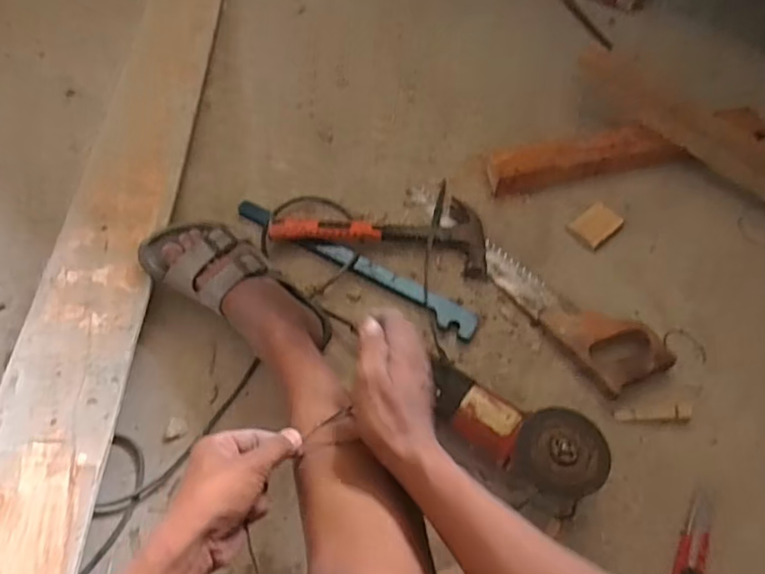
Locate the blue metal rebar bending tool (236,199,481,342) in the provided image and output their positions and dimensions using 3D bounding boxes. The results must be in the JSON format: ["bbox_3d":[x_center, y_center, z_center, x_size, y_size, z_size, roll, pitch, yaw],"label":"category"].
[{"bbox_3d":[-0.043,-0.032,0.833,0.393,0.017,0.037,28,63,14],"label":"blue metal rebar bending tool"}]

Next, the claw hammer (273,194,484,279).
[{"bbox_3d":[0.002,-0.096,0.860,0.308,0.036,0.120,9,60,3],"label":"claw hammer"}]

